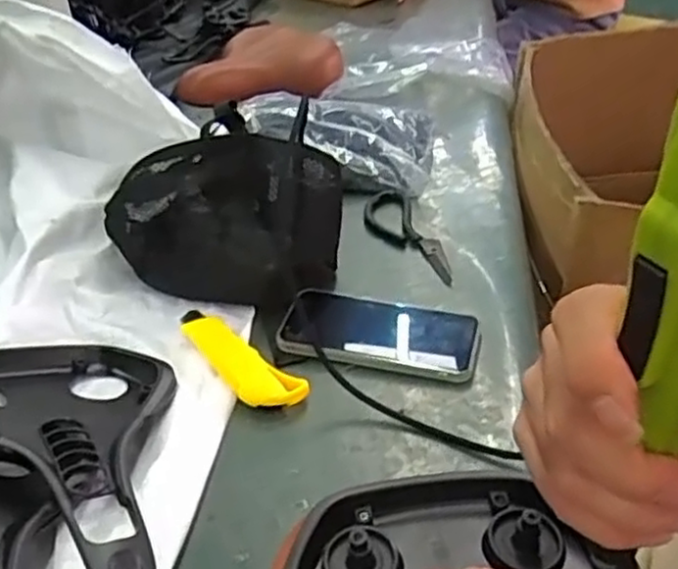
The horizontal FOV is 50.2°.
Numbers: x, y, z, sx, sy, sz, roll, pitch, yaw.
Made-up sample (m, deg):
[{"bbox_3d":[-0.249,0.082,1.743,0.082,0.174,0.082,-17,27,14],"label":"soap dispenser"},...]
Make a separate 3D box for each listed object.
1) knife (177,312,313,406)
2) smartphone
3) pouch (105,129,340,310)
[{"bbox_3d":[-0.088,0.055,0.595,0.043,0.016,0.151,-28,44,-30],"label":"knife"},{"bbox_3d":[0.033,0.037,0.616,0.166,0.008,0.081,8,38,13],"label":"smartphone"},{"bbox_3d":[-0.111,-0.063,0.663,0.215,0.109,0.118,3,37,7],"label":"pouch"}]

